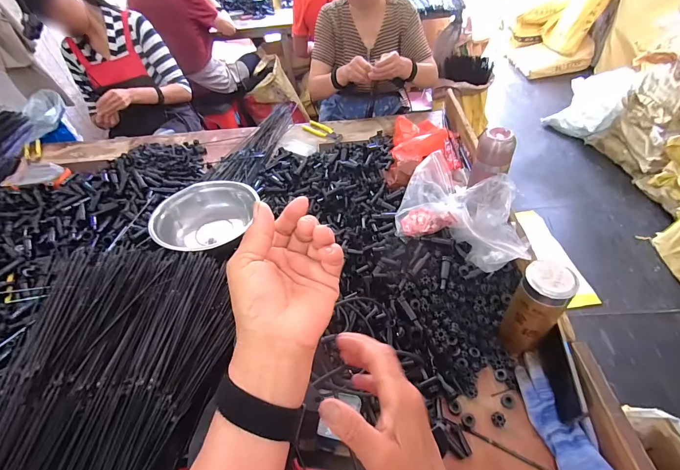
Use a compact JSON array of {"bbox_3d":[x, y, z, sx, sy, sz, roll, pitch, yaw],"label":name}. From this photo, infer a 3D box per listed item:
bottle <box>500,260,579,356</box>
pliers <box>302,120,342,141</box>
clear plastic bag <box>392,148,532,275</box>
[{"bbox_3d":[0.292,0.117,0.506,0.067,0.178,0.059,28,56,28],"label":"bottle"},{"bbox_3d":[-0.062,-0.350,1.123,0.069,0.014,0.161,-34,53,-23],"label":"pliers"},{"bbox_3d":[0.254,-0.059,0.666,0.245,0.126,0.209,21,53,24],"label":"clear plastic bag"}]

